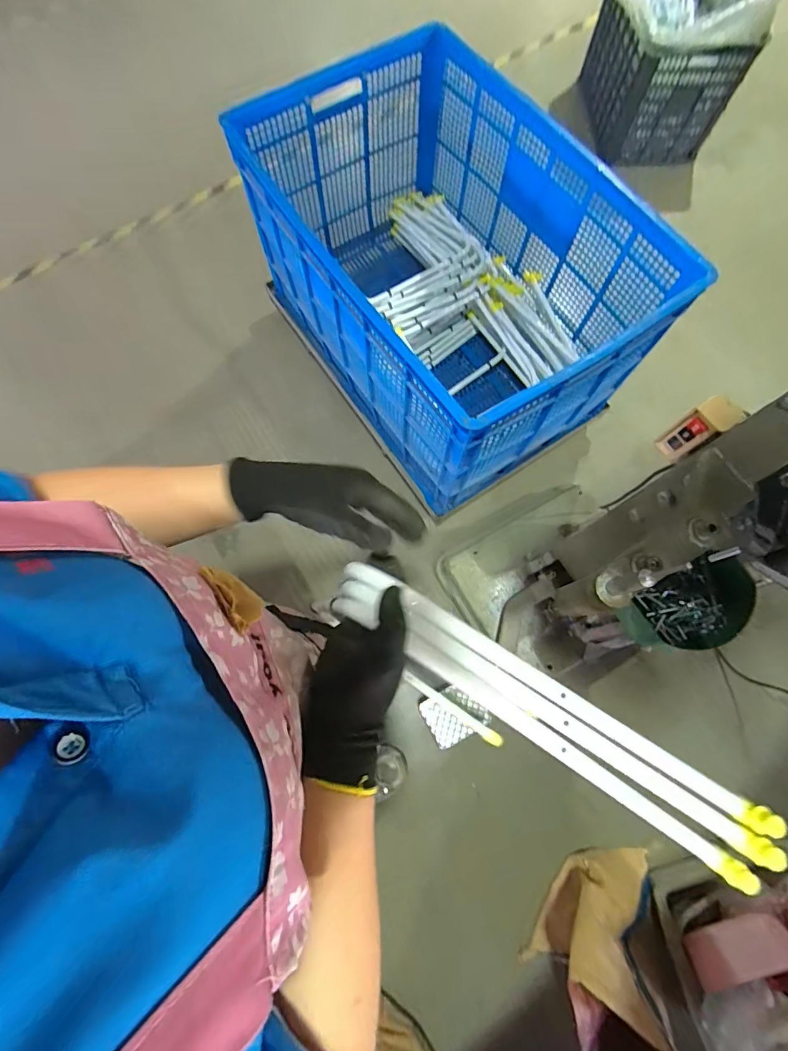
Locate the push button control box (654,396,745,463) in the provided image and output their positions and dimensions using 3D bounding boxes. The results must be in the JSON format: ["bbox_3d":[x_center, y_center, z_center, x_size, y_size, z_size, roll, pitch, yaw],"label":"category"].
[{"bbox_3d":[0.429,-0.133,0.633,0.046,0.111,0.049,-28,75,-8],"label":"push button control box"}]

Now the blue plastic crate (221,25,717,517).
[{"bbox_3d":[0.125,-0.653,1.230,0.677,0.613,1.020,-36,77,-10],"label":"blue plastic crate"}]

